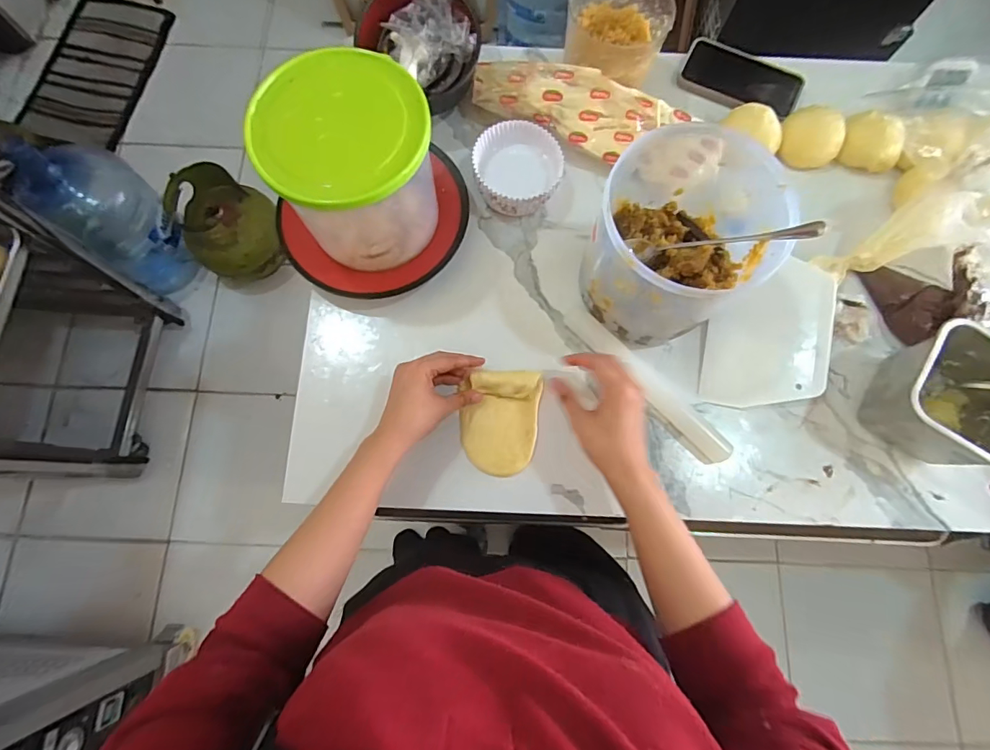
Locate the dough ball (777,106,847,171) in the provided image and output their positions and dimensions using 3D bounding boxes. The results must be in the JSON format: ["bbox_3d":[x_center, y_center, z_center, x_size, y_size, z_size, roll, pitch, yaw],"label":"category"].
[{"bbox_3d":[0.385,-0.289,0.579,0.069,0.038,0.061,12,76,3],"label":"dough ball"}]

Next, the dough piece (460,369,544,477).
[{"bbox_3d":[0.006,0.050,0.503,0.083,0.021,0.106,2,76,0],"label":"dough piece"}]

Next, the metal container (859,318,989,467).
[{"bbox_3d":[0.449,0.028,0.474,0.118,0.091,0.113,31,78,7],"label":"metal container"}]

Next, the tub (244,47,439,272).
[{"bbox_3d":[-0.136,-0.200,0.480,0.154,0.151,0.140,-17,77,-4],"label":"tub"}]

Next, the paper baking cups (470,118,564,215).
[{"bbox_3d":[0.026,-0.239,0.560,0.103,0.042,0.104,-12,76,-3],"label":"paper baking cups"}]

